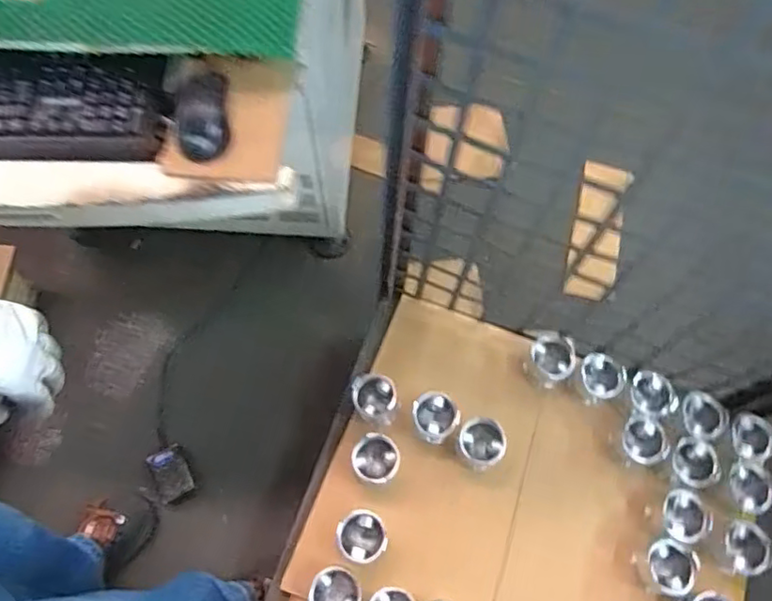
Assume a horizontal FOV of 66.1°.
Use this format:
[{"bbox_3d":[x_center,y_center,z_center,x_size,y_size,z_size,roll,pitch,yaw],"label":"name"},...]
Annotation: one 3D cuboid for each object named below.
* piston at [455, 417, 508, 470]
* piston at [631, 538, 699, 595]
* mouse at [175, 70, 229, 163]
[{"bbox_3d":[0.162,0.245,1.021,0.077,0.077,0.078,0,67,-1],"label":"piston"},{"bbox_3d":[0.439,0.422,0.937,0.077,0.055,0.076,0,67,-1],"label":"piston"},{"bbox_3d":[-0.214,-0.217,0.691,0.058,0.032,0.114,-5,67,-3],"label":"mouse"}]

